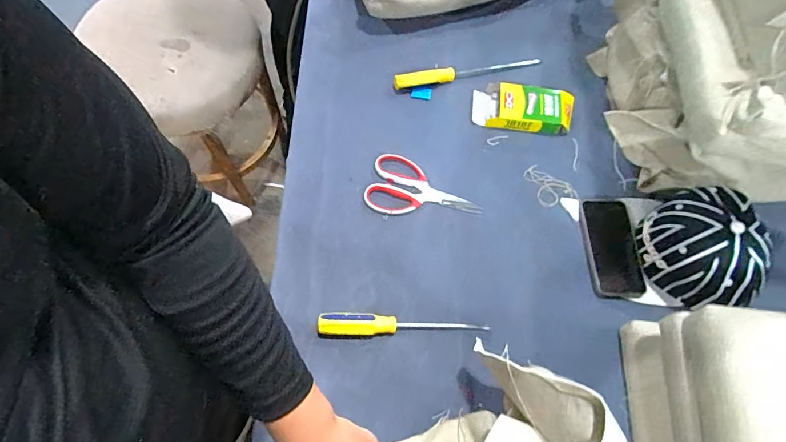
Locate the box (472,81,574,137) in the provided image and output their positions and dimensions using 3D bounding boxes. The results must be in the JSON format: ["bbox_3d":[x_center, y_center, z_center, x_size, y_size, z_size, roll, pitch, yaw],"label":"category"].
[{"bbox_3d":[0.234,-0.207,0.766,0.172,0.036,0.084,9,67,1],"label":"box"}]

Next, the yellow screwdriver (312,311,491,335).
[{"bbox_3d":[0.015,0.152,0.617,0.241,0.033,0.032,2,67,-2],"label":"yellow screwdriver"}]

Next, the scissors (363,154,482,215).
[{"bbox_3d":[0.053,-0.047,0.709,0.188,0.009,0.104,16,68,4],"label":"scissors"}]

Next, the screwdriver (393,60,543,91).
[{"bbox_3d":[0.145,-0.281,0.797,0.289,0.023,0.027,-10,68,-7],"label":"screwdriver"}]

